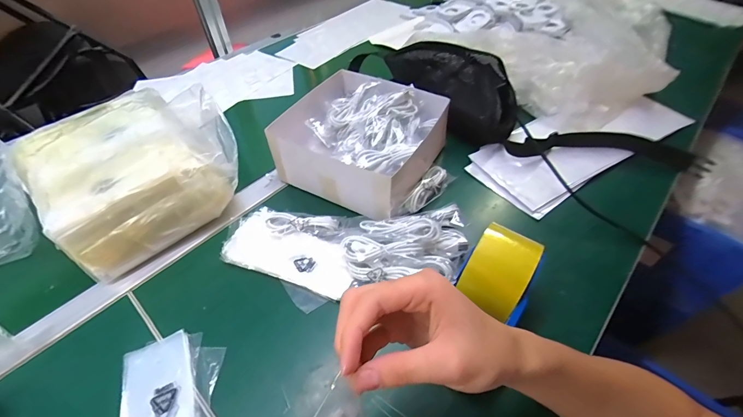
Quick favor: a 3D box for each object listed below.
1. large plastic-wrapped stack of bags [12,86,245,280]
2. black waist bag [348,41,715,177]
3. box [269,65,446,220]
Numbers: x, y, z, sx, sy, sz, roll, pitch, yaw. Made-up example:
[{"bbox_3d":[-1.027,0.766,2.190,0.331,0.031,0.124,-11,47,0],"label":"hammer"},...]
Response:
[{"bbox_3d":[-0.318,-0.055,0.472,0.239,0.129,0.209,-32,55,-23],"label":"large plastic-wrapped stack of bags"},{"bbox_3d":[0.248,-0.175,0.569,0.533,0.106,0.174,33,58,26],"label":"black waist bag"},{"bbox_3d":[-0.012,-0.107,0.519,0.197,0.089,0.201,22,53,20],"label":"box"}]

